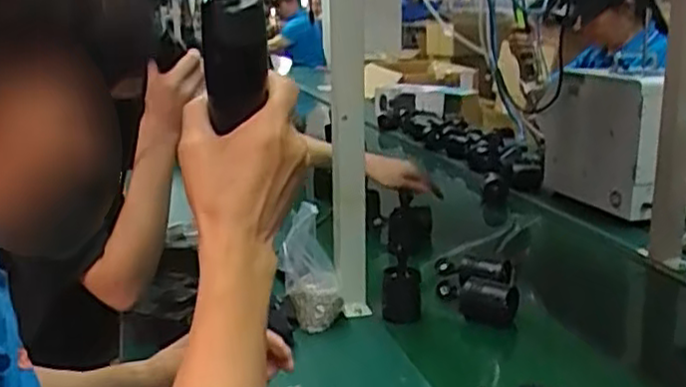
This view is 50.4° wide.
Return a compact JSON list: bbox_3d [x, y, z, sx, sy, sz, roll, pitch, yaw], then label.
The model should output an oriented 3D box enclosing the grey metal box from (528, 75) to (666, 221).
[{"bbox_3d":[0.559,-0.122,1.637,0.090,0.280,0.403,-7,12,-10],"label":"grey metal box"}]

